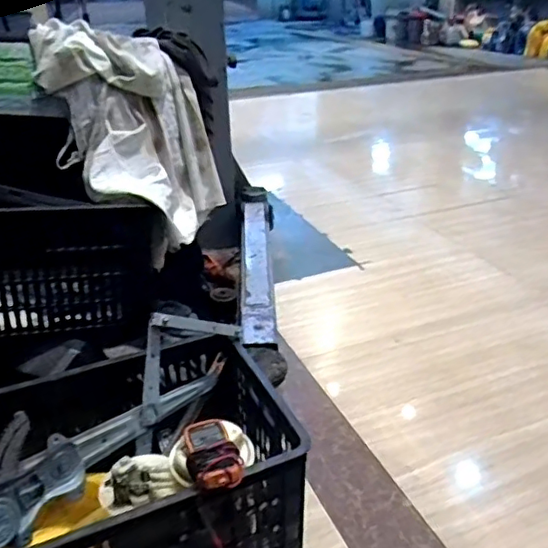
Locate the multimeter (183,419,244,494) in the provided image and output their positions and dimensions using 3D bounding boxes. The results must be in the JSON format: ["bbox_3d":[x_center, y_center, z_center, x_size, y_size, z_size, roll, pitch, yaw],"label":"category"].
[{"bbox_3d":[-0.084,0.247,0.784,0.070,0.042,0.131,-16,18,-9],"label":"multimeter"}]

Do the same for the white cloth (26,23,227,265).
[{"bbox_3d":[-0.305,-0.280,1.183,0.286,0.401,0.308,5,29,13],"label":"white cloth"}]

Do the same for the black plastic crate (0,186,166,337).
[{"bbox_3d":[-0.495,-0.059,1.165,0.497,0.296,0.267,-9,29,-13],"label":"black plastic crate"}]

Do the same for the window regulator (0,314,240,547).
[{"bbox_3d":[-0.244,0.210,0.873,0.057,0.182,0.506,18,34,32],"label":"window regulator"}]

